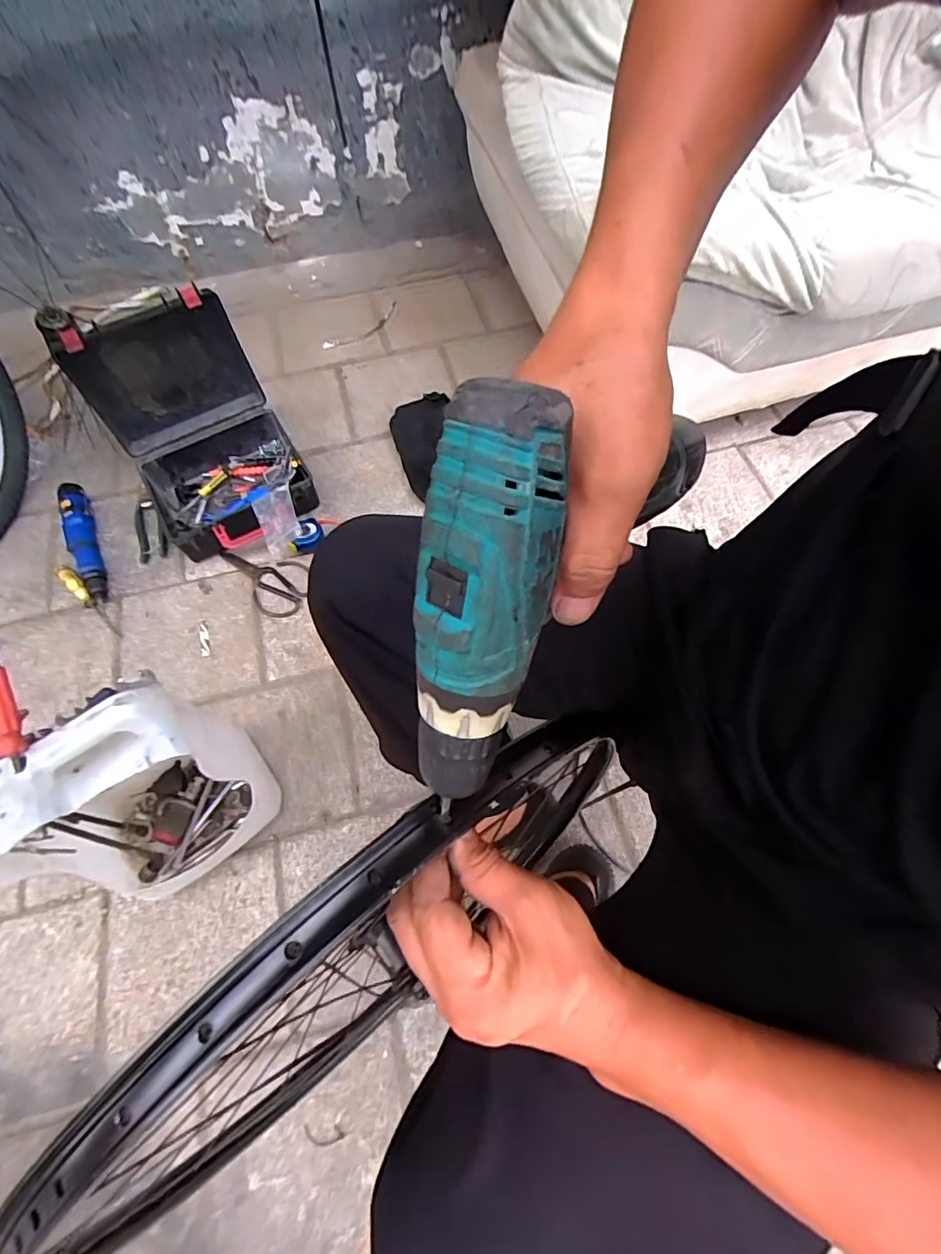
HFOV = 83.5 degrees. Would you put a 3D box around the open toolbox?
[{"bbox_3d":[-0.471,-0.327,0.932,0.279,0.308,0.290,-30,65,-12],"label":"open toolbox"}]

